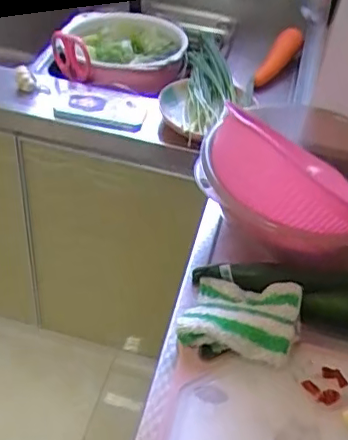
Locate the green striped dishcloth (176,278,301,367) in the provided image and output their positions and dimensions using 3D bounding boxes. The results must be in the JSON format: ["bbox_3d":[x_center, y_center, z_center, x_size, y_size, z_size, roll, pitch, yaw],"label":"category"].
[{"bbox_3d":[0.077,0.108,0.665,0.130,0.025,0.106,11,44,4],"label":"green striped dishcloth"}]

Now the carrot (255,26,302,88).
[{"bbox_3d":[0.199,-0.302,1.082,0.045,0.041,0.182,27,60,20],"label":"carrot"}]

